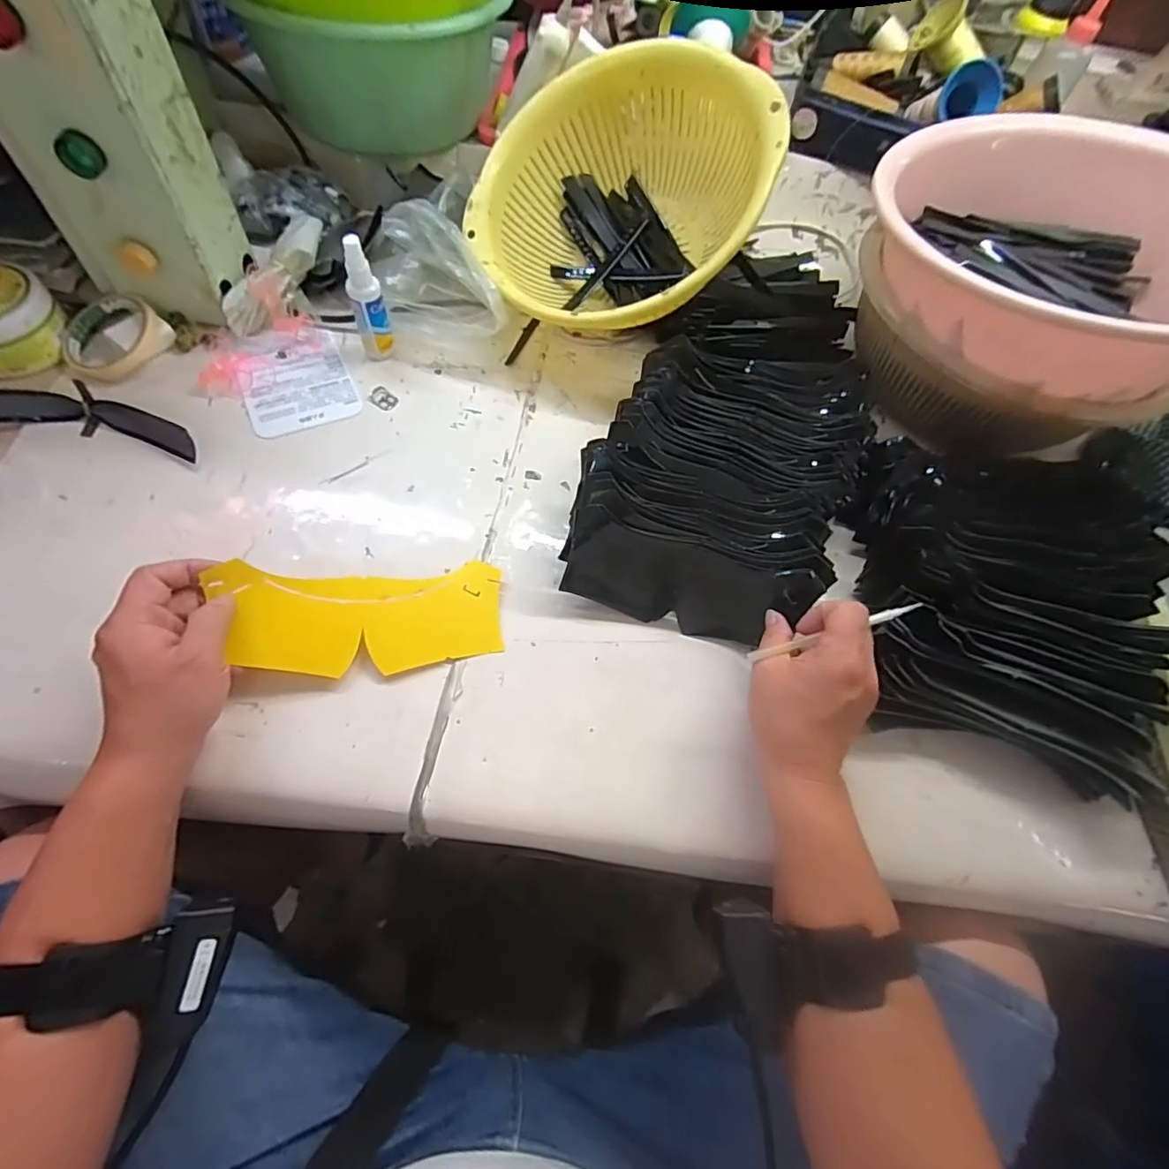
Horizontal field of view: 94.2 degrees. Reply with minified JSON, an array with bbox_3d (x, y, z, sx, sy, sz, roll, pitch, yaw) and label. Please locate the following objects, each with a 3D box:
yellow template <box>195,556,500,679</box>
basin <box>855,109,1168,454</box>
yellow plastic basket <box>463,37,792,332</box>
[{"bbox_3d":[-0.165,0.026,0.417,0.199,0.019,0.080,-2,79,-15],"label":"yellow template"},{"bbox_3d":[0.421,-0.284,0.519,0.304,0.193,0.304,1,68,-2],"label":"basin"},{"bbox_3d":[0.040,-0.372,0.549,0.301,0.116,0.301,30,92,25],"label":"yellow plastic basket"}]

